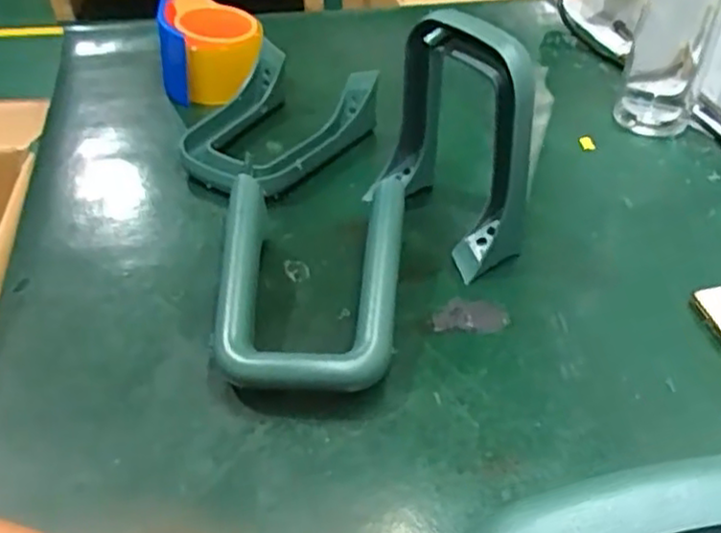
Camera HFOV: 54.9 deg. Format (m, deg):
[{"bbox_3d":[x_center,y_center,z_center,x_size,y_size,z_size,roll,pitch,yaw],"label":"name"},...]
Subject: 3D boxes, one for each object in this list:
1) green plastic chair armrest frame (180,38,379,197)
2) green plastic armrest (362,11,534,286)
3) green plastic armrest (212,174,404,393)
[{"bbox_3d":[-0.085,-0.126,0.617,0.134,0.061,0.161,26,48,27],"label":"green plastic chair armrest frame"},{"bbox_3d":[0.064,-0.092,0.499,0.061,0.162,0.129,-26,47,-26],"label":"green plastic armrest"},{"bbox_3d":[-0.037,0.011,0.456,0.122,0.057,0.163,3,42,5],"label":"green plastic armrest"}]

